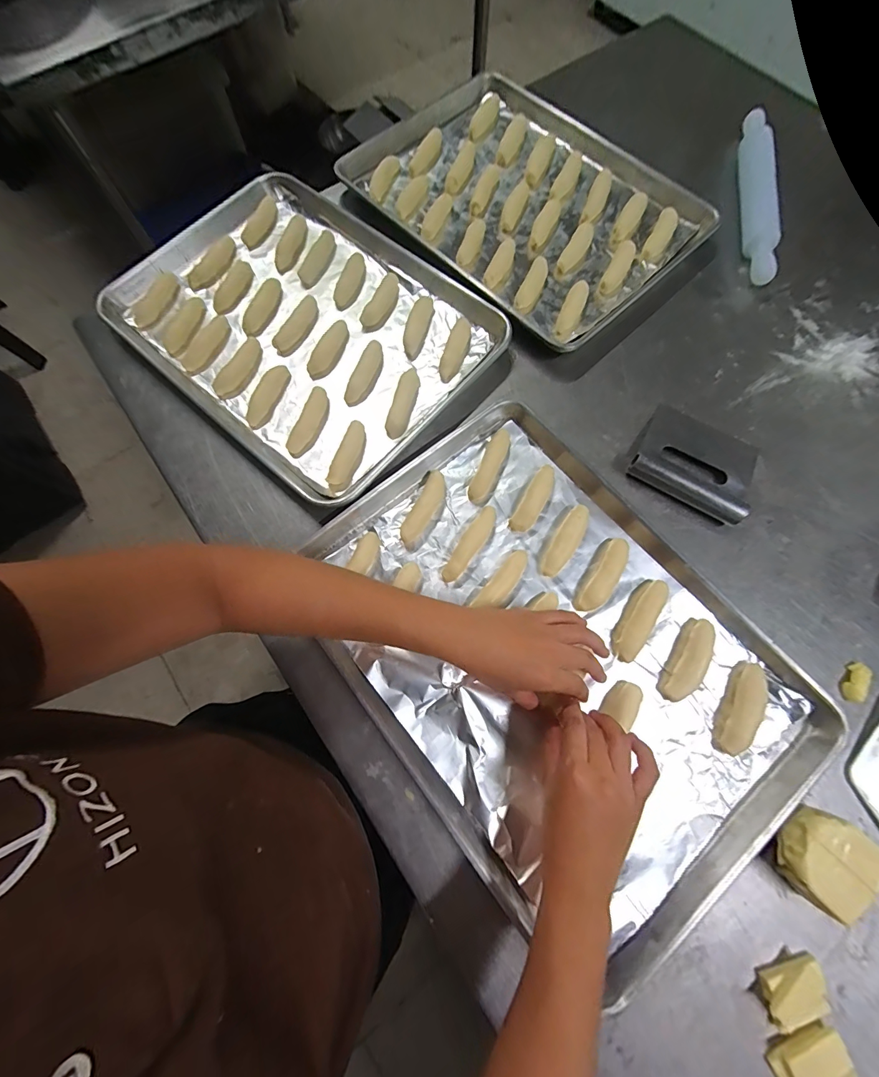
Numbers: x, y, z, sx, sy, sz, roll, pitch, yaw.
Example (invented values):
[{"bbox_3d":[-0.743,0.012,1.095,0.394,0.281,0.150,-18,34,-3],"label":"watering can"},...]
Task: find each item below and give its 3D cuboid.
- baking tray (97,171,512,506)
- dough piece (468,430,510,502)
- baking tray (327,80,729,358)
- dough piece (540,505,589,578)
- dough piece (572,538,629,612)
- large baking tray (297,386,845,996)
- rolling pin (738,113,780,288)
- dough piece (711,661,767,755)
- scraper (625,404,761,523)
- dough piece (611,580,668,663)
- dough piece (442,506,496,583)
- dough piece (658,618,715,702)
[{"bbox_3d":[-0.172,-0.281,0.498,0.454,0.023,0.330,40,78,11],"label":"baking tray"},{"bbox_3d":[0.057,-0.083,0.437,0.022,0.016,0.088,24,75,8],"label":"dough piece"},{"bbox_3d":[0.121,-0.486,0.562,0.320,0.028,0.452,-42,77,-11],"label":"baking tray"},{"bbox_3d":[0.132,0.004,0.415,0.026,0.018,0.083,33,77,10],"label":"dough piece"},{"bbox_3d":[0.168,0.037,0.403,0.029,0.017,0.084,31,76,9],"label":"dough piece"},{"bbox_3d":[0.102,0.099,0.382,0.339,0.029,0.447,-37,76,-10],"label":"large baking tray"},{"bbox_3d":[0.444,-0.478,0.548,0.034,0.039,0.298,6,74,3],"label":"rolling pin"},{"bbox_3d":[0.281,0.158,0.365,0.027,0.015,0.085,27,76,8],"label":"dough piece"},{"bbox_3d":[0.292,-0.092,0.440,0.123,0.028,0.117,31,76,9],"label":"scraper"},{"bbox_3d":[0.200,0.079,0.391,0.024,0.014,0.089,32,76,10],"label":"dough piece"},{"bbox_3d":[0.034,0.006,0.415,0.020,0.017,0.093,33,77,10],"label":"dough piece"},{"bbox_3d":[0.242,0.118,0.378,0.026,0.015,0.084,30,76,9],"label":"dough piece"}]

